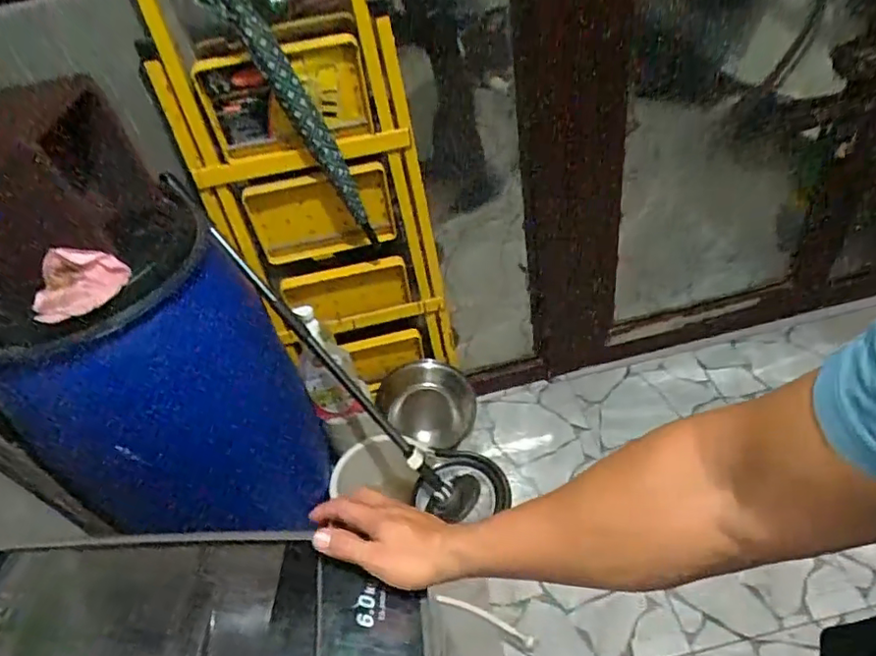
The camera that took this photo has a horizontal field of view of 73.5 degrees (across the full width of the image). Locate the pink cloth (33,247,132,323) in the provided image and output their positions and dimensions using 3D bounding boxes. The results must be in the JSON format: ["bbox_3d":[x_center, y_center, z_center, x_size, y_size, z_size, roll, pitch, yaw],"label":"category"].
[{"bbox_3d":[-0.545,-0.071,0.879,0.141,0.065,0.118,-35,48,-22],"label":"pink cloth"}]

